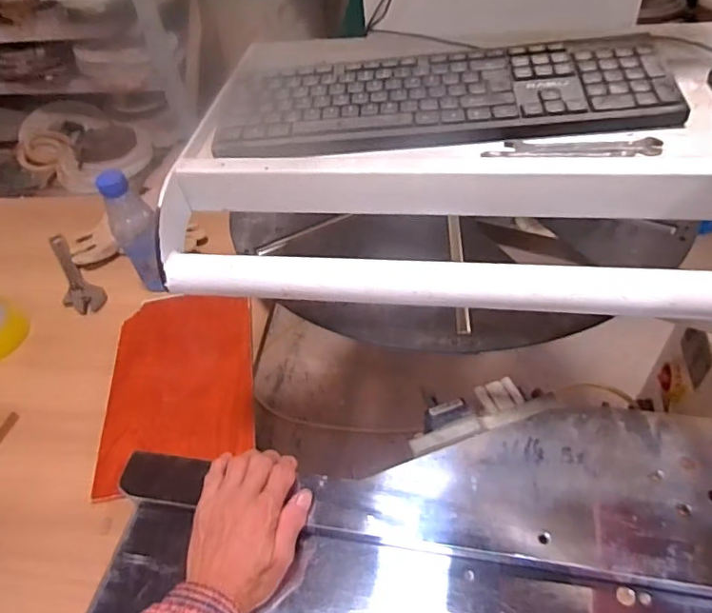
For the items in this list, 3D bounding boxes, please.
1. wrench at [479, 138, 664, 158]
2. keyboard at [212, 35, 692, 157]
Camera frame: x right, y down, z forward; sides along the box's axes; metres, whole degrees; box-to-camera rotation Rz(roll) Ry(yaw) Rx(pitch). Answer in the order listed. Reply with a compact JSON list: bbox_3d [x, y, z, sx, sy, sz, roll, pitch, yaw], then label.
[{"bbox_3d":[0.182,-0.132,0.450,0.143,0.009,0.031,2,48,8],"label":"wrench"},{"bbox_3d":[0.076,-0.204,0.510,0.414,0.030,0.122,-3,47,4],"label":"keyboard"}]

